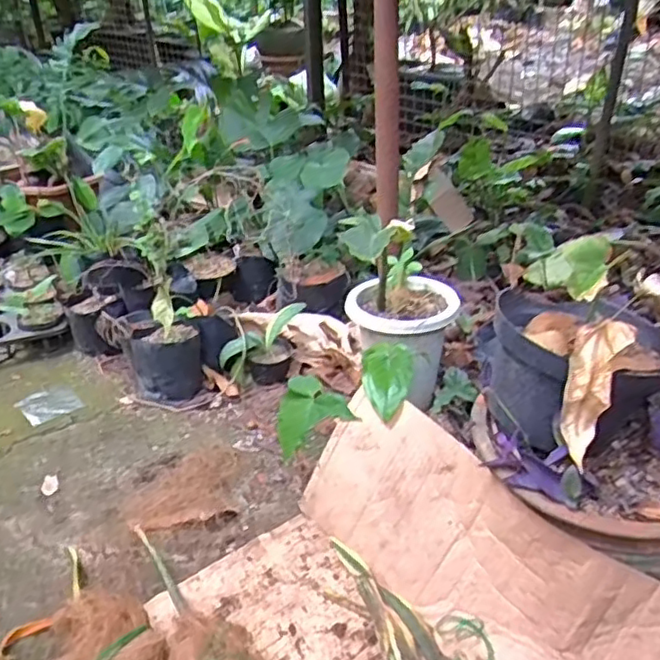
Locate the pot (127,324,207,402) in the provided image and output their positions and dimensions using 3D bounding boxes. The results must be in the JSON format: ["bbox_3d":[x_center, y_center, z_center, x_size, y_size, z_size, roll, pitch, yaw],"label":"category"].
[{"bbox_3d":[-0.324,0.068,1.264,0.143,0.111,0.107,-7,35,-13],"label":"pot"}]

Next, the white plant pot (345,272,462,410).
[{"bbox_3d":[0.134,0.028,1.227,0.178,0.232,0.173,1,34,-1],"label":"white plant pot"}]

